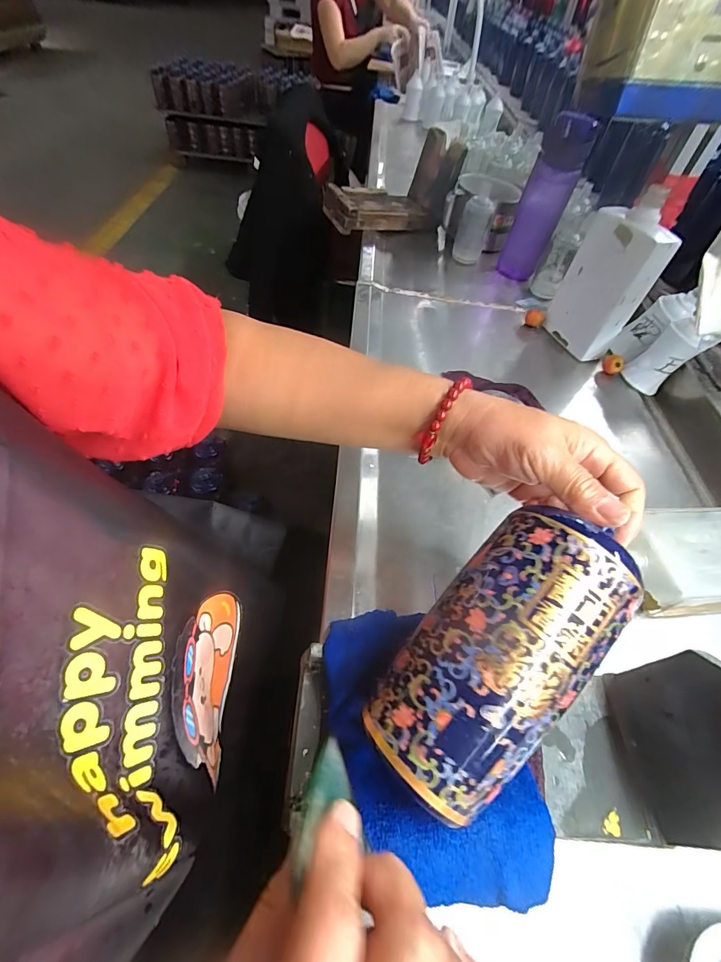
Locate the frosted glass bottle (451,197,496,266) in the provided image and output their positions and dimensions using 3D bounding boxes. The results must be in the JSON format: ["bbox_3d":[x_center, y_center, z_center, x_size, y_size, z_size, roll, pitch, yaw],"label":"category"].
[{"bbox_3d":[0.206,-0.460,0.756,0.056,0.106,0.046,17,53,8],"label":"frosted glass bottle"}]

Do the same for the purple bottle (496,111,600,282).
[{"bbox_3d":[0.309,-0.471,0.692,0.077,0.223,0.078,17,53,8],"label":"purple bottle"}]

